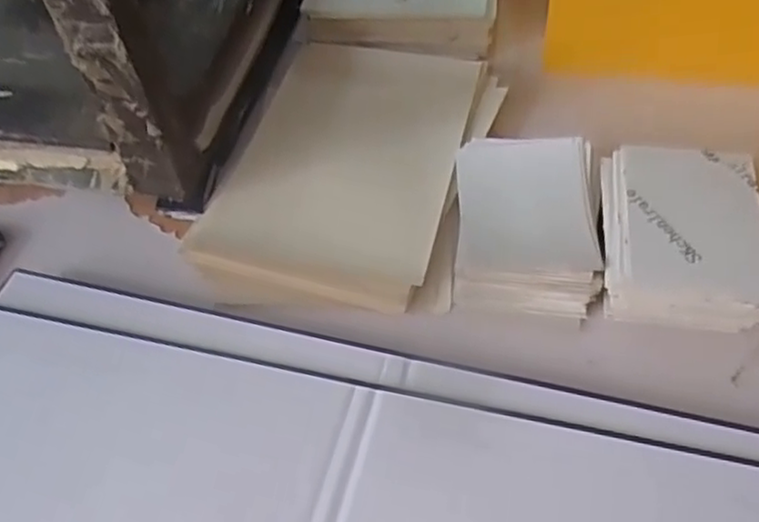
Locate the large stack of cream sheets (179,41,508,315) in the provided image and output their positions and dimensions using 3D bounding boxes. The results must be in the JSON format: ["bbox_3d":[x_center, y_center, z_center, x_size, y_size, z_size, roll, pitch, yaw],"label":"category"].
[{"bbox_3d":[-0.018,-0.071,0.543,0.182,0.022,0.248,10,54,13],"label":"large stack of cream sheets"}]

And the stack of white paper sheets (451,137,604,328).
[{"bbox_3d":[0.096,-0.024,0.474,0.088,0.036,0.120,2,53,7],"label":"stack of white paper sheets"}]

